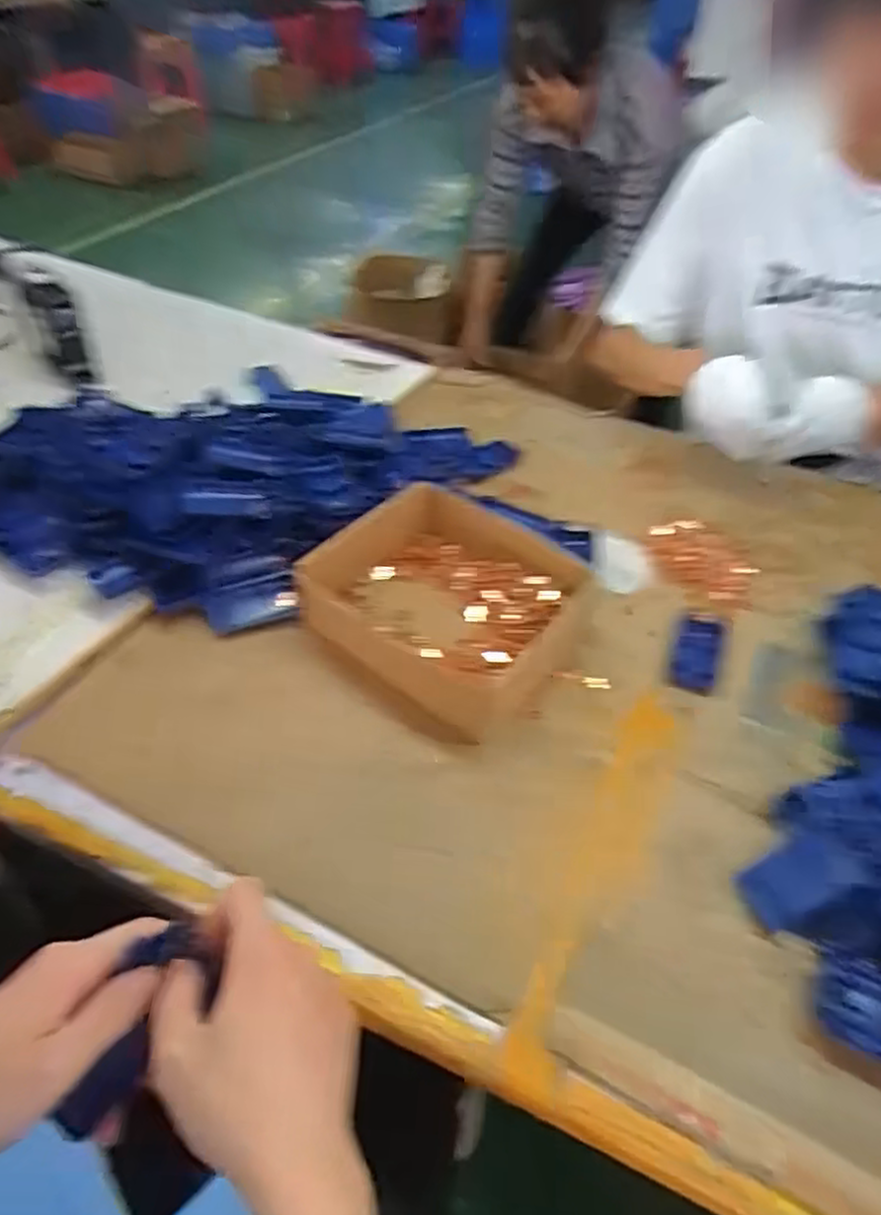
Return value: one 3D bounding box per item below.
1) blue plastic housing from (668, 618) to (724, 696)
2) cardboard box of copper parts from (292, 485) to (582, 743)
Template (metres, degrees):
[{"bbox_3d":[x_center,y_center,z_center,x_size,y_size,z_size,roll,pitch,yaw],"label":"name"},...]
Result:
[{"bbox_3d":[0.236,0.040,0.677,0.041,0.008,0.093,16,47,14],"label":"blue plastic housing"},{"bbox_3d":[0.007,-0.008,0.688,0.216,0.075,0.212,27,50,22],"label":"cardboard box of copper parts"}]

